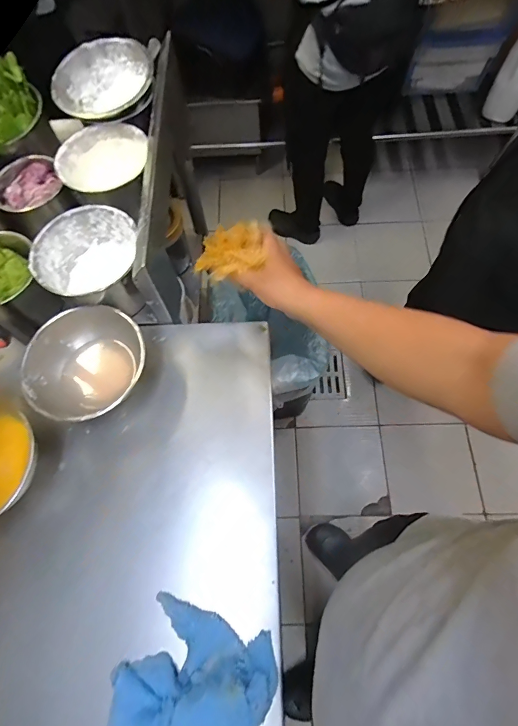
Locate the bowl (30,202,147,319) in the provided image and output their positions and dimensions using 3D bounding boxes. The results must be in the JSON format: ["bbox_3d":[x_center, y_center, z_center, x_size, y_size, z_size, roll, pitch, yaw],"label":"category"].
[{"bbox_3d":[-0.264,-0.157,0.614,0.140,0.105,0.137,-1,68,2],"label":"bowl"}]

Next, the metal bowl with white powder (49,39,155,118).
[{"bbox_3d":[-0.276,-0.496,0.693,0.164,0.073,0.158,-1,68,2],"label":"metal bowl with white powder"}]

